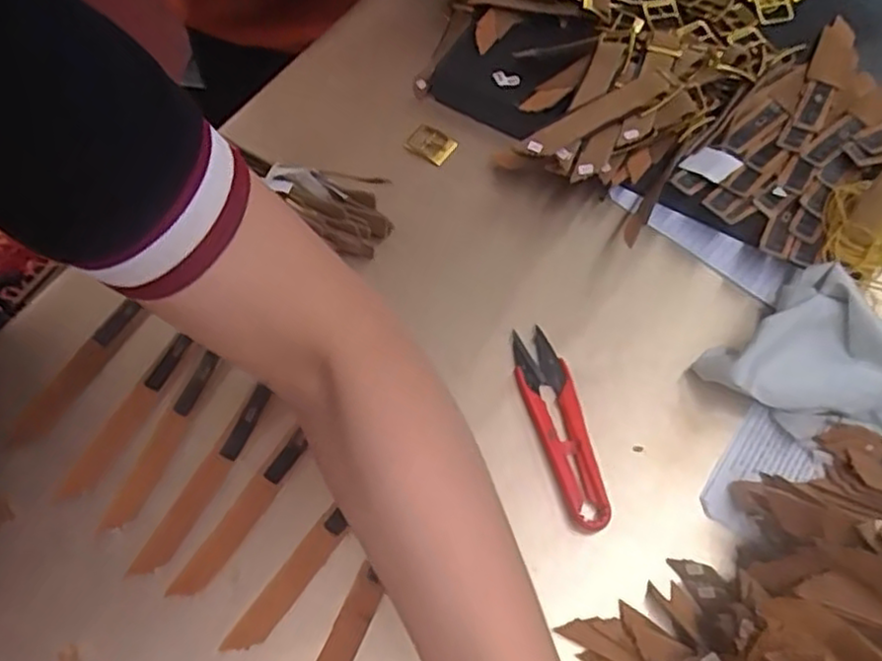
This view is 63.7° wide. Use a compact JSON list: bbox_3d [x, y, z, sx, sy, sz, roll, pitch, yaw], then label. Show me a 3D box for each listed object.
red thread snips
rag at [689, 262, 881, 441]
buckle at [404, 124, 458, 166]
[{"bbox_3d":[0.066,0.052,0.393,0.028,0.009,0.116,-15,63,-6],"label":"red thread snips"},{"bbox_3d":[0.214,0.012,0.396,0.107,0.043,0.090,28,67,15],"label":"rag"},{"bbox_3d":[-0.007,-0.129,0.486,0.034,0.005,0.022,35,68,17],"label":"buckle"}]

